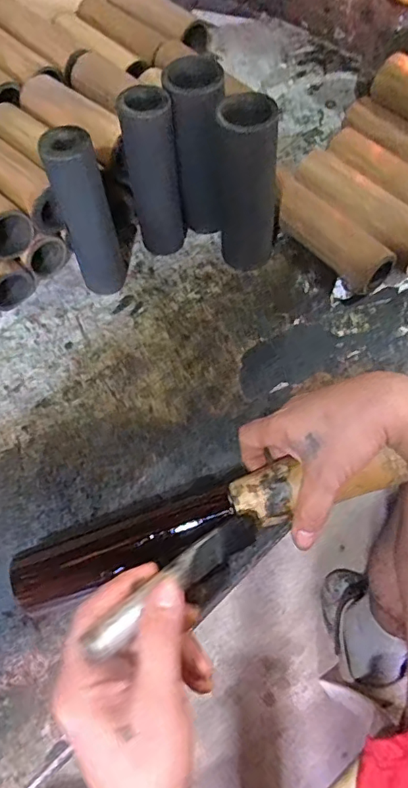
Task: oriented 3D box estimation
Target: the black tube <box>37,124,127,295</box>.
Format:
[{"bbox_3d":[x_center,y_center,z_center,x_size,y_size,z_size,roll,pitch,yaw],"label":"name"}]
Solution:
[{"bbox_3d":[-0.113,-0.169,0.518,0.048,0.186,0.040,-19,61,-8],"label":"black tube"}]

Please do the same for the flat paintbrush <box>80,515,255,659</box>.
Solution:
[{"bbox_3d":[-0.013,0.113,0.323,0.019,0.028,0.147,39,33,22],"label":"flat paintbrush"}]

